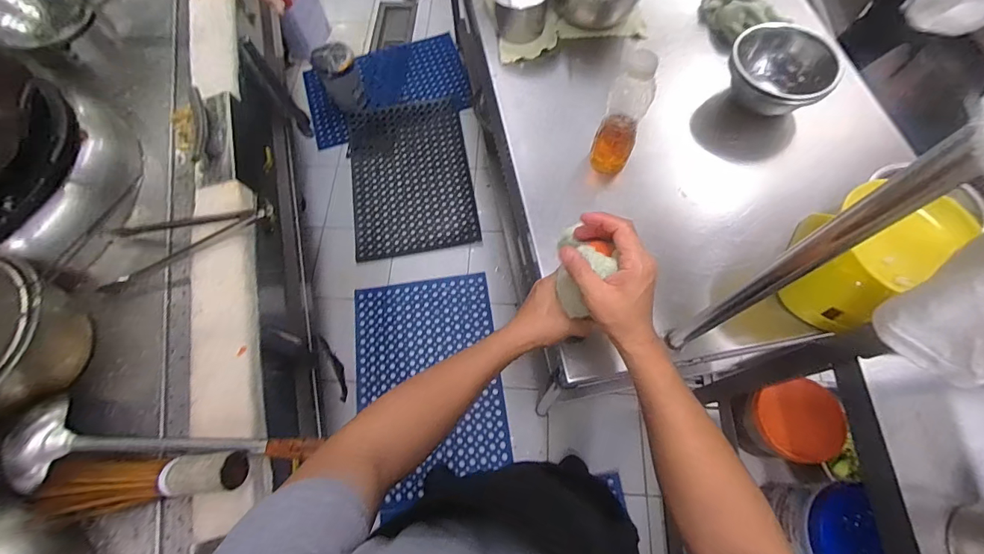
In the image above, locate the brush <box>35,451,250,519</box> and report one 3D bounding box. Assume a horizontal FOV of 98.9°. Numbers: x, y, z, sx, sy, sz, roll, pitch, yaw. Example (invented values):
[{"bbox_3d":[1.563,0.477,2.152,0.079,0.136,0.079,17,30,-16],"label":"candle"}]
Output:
[{"bbox_3d":[-0.486,0.293,0.596,0.288,0.069,0.078,-4,67,1],"label":"brush"}]

